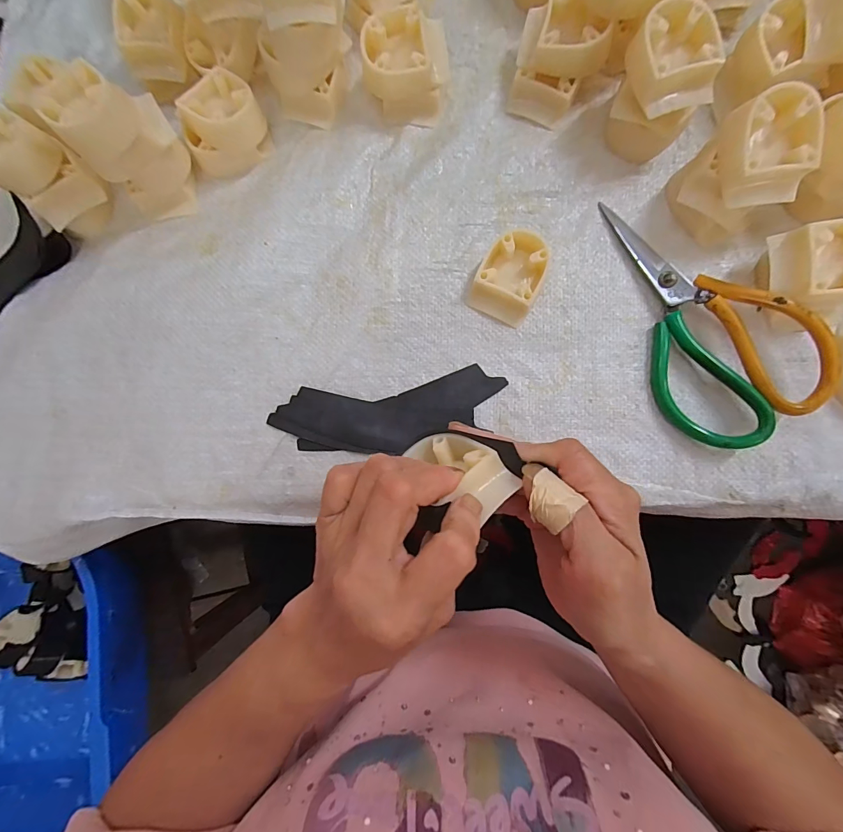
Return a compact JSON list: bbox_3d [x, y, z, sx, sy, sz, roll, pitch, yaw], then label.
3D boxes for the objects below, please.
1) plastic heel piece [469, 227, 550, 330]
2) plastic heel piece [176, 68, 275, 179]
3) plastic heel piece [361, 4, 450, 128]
[{"bbox_3d":[0.065,-0.101,0.284,0.044,0.024,0.057,25,86,6],"label":"plastic heel piece"},{"bbox_3d":[-0.152,-0.221,0.295,0.060,0.036,0.048,-34,83,0],"label":"plastic heel piece"},{"bbox_3d":[-0.011,-0.259,0.293,0.060,0.041,0.051,-4,84,3],"label":"plastic heel piece"}]

